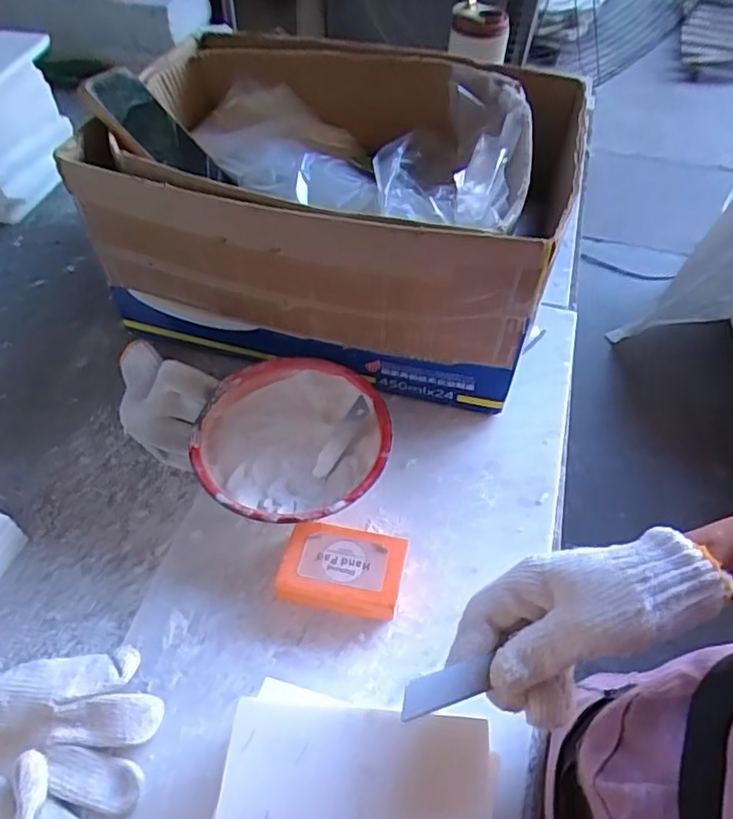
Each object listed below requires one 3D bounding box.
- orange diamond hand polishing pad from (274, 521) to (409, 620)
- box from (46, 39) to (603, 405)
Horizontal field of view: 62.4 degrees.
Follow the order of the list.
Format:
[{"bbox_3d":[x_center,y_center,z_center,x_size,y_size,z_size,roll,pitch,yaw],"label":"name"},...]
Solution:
[{"bbox_3d":[-0.019,0.126,0.479,0.091,0.033,0.061,12,53,6],"label":"orange diamond hand polishing pad"},{"bbox_3d":[-0.019,-0.224,0.636,0.408,0.229,0.363,16,54,9],"label":"box"}]

